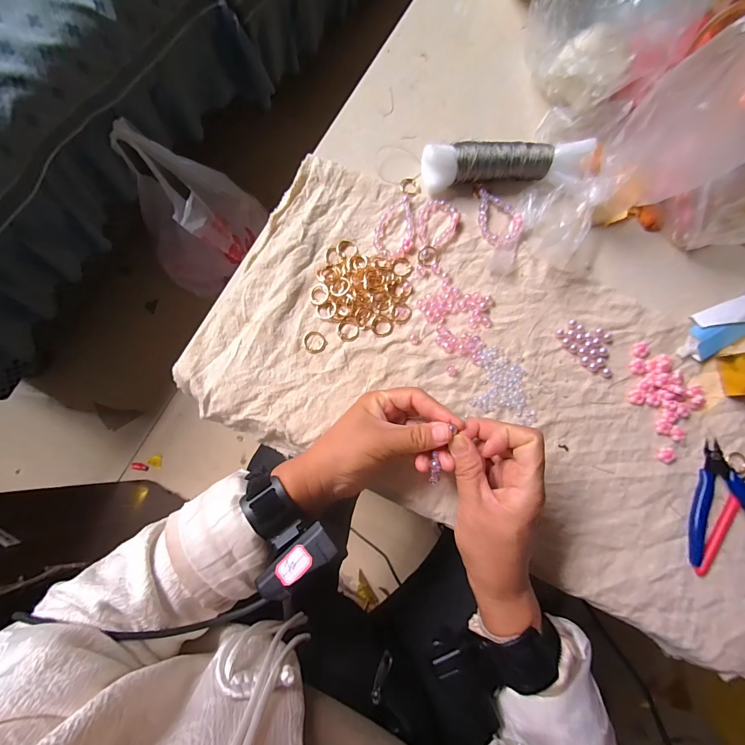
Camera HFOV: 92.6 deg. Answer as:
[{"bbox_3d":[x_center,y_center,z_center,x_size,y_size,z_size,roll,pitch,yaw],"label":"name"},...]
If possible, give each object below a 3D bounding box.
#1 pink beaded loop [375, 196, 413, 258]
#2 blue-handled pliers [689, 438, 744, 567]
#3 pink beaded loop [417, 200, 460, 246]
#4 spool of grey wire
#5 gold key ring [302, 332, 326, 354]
[{"bbox_3d":[0.024,-0.161,0.391,0.041,0.006,0.073,4,80,0],"label":"pink beaded loop"},{"bbox_3d":[0.350,0.128,0.349,0.078,0.012,0.115,0,74,15],"label":"blue-handled pliers"},{"bbox_3d":[0.073,-0.165,0.393,0.044,0.007,0.055,9,80,1],"label":"pink beaded loop"},{"bbox_3d":[0.150,-0.225,0.390,0.187,0.040,0.043,1,80,-1],"label":"spool of grey wire"},{"bbox_3d":[-0.061,-0.031,0.371,0.024,0.004,0.023,0,80,-1],"label":"gold key ring"}]

